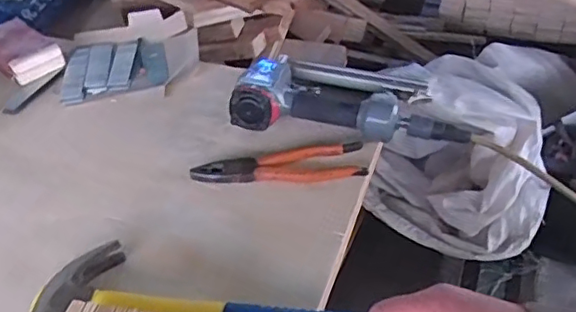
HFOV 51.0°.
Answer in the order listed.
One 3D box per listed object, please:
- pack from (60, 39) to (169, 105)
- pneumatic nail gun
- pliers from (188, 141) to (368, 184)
[{"bbox_3d":[-0.246,-0.131,0.858,0.140,0.013,0.130,-10,43,-5],"label":"pack"},{"bbox_3d":[0.076,-0.087,0.750,0.268,0.058,0.138,3,44,8],"label":"pneumatic nail gun"},{"bbox_3d":[-0.010,0.013,0.688,0.196,0.016,0.047,-10,43,-5],"label":"pliers"}]

